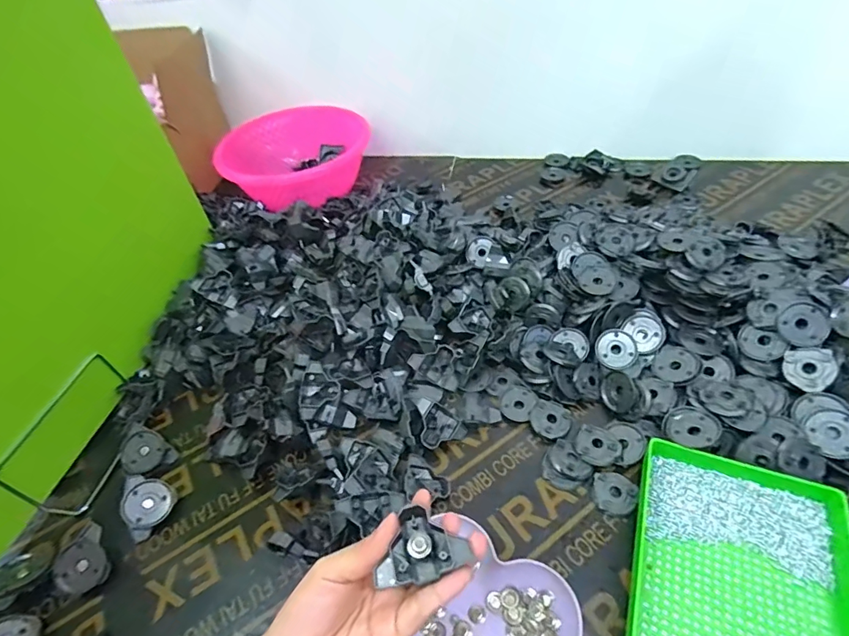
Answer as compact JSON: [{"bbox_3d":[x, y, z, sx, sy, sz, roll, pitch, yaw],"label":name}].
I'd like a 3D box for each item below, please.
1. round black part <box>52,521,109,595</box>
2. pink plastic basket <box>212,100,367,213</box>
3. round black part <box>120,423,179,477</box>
[{"bbox_3d":[-0.317,0.225,0.418,0.046,0.015,0.052,-25,75,-18],"label":"round black part"},{"bbox_3d":[-0.234,-0.282,0.810,0.215,0.088,0.225,26,55,28],"label":"pink plastic basket"},{"bbox_3d":[-0.305,0.146,0.494,0.060,0.016,0.044,38,70,1],"label":"round black part"}]

